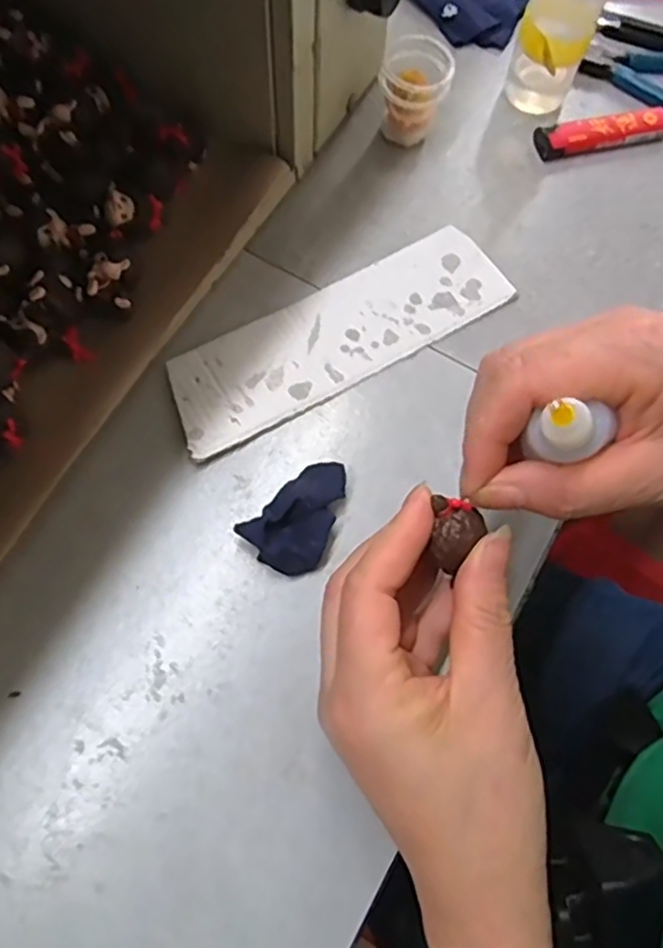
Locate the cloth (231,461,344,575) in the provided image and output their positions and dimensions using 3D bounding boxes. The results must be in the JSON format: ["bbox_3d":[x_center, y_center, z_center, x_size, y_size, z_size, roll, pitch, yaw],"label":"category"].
[{"bbox_3d":[-0.011,0.019,0.293,0.033,0.017,0.052,43,74,13],"label":"cloth"}]

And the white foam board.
[{"bbox_3d":[0.005,-0.072,0.334,0.181,0.008,0.054,-30,73,-12],"label":"white foam board"}]

